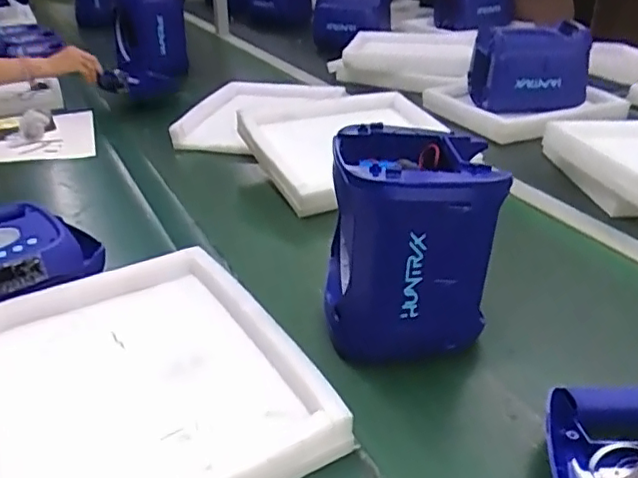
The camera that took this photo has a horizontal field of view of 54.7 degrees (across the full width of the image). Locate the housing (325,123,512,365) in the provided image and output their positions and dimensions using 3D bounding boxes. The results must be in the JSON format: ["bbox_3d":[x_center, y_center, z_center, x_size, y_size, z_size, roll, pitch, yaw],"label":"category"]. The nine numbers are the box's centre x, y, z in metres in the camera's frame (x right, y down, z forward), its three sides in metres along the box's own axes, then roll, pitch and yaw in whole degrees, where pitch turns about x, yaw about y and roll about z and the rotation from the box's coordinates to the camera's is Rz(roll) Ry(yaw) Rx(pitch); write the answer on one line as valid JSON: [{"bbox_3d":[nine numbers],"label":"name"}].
[{"bbox_3d":[0.097,0.009,0.684,0.159,0.221,0.167,-1,31,-4],"label":"housing"}]

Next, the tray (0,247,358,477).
[{"bbox_3d":[-0.177,0.128,0.601,0.290,0.040,0.355,-16,35,-27],"label":"tray"}]

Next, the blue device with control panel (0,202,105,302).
[{"bbox_3d":[-0.368,0.018,0.753,0.187,0.057,0.170,-15,35,-26],"label":"blue device with control panel"}]

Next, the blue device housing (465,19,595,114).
[{"bbox_3d":[0.477,-0.388,1.396,0.238,0.169,0.159,4,31,4],"label":"blue device housing"}]

